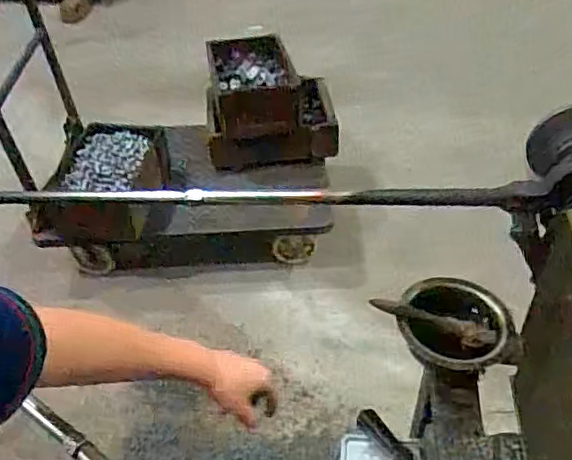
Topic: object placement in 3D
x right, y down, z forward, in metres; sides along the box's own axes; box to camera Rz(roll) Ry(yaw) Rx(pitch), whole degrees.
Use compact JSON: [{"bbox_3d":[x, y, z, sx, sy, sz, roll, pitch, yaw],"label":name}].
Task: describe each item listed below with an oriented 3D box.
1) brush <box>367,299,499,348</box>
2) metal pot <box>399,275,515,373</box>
[{"bbox_3d":[0.173,0.107,0.718,0.152,0.027,0.034,18,42,-3],"label":"brush"},{"bbox_3d":[0.203,0.117,0.717,0.127,0.041,0.132,0,41,0],"label":"metal pot"}]

